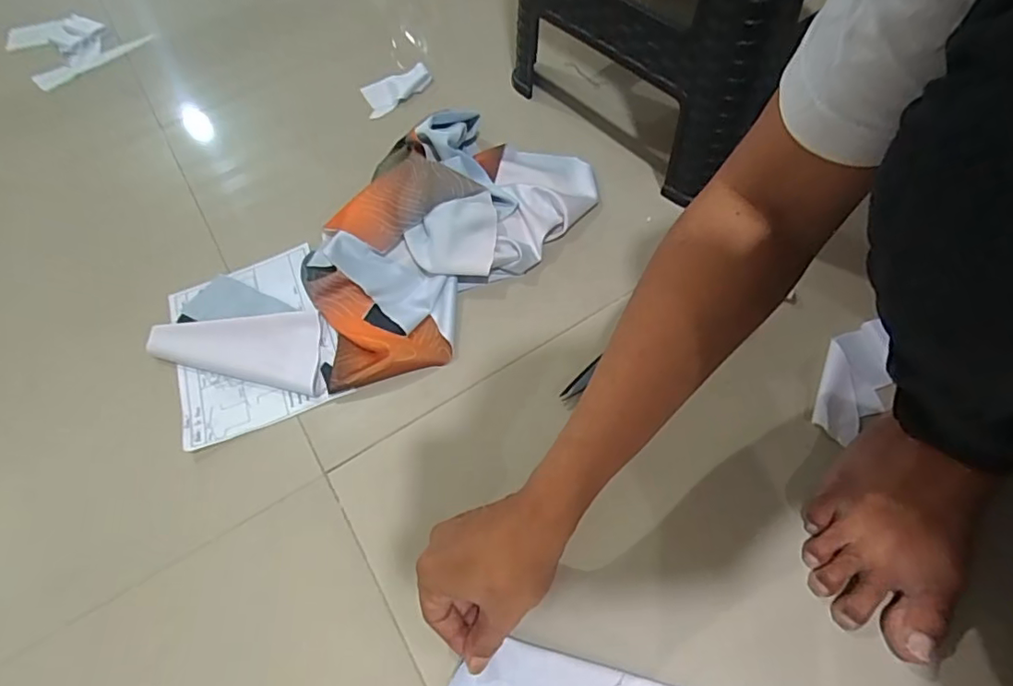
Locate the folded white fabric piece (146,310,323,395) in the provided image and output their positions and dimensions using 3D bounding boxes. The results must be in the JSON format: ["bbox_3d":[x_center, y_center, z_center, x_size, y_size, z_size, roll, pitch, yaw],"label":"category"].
[{"bbox_3d":[-0.274,-0.005,0.581,0.180,0.015,0.083,11,61,10],"label":"folded white fabric piece"}]

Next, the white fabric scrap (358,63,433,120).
[{"bbox_3d":[-0.151,-0.355,0.788,0.101,0.023,0.058,-26,61,-12],"label":"white fabric scrap"}]

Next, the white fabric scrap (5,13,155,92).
[{"bbox_3d":[-0.699,-0.496,0.914,0.190,0.045,0.165,-39,64,-18],"label":"white fabric scrap"}]

